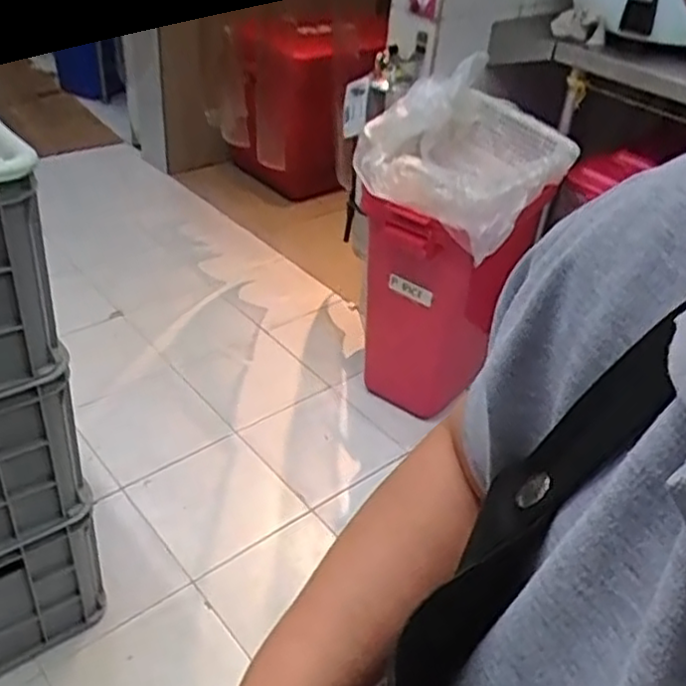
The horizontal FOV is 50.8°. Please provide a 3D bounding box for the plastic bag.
[{"bbox_3d":[0.274,-0.419,1.563,0.412,0.222,0.354,-28,47,-36],"label":"plastic bag"}]

